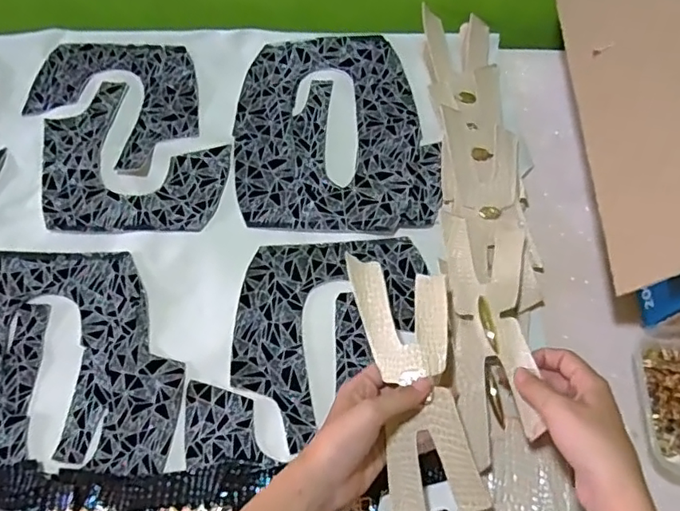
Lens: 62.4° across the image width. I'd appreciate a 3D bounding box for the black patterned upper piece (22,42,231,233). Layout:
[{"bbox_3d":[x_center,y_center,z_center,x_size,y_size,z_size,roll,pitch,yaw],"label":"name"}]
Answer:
[{"bbox_3d":[-0.224,-0.130,0.586,0.176,0.011,0.265,-20,66,-13],"label":"black patterned upper piece"}]

